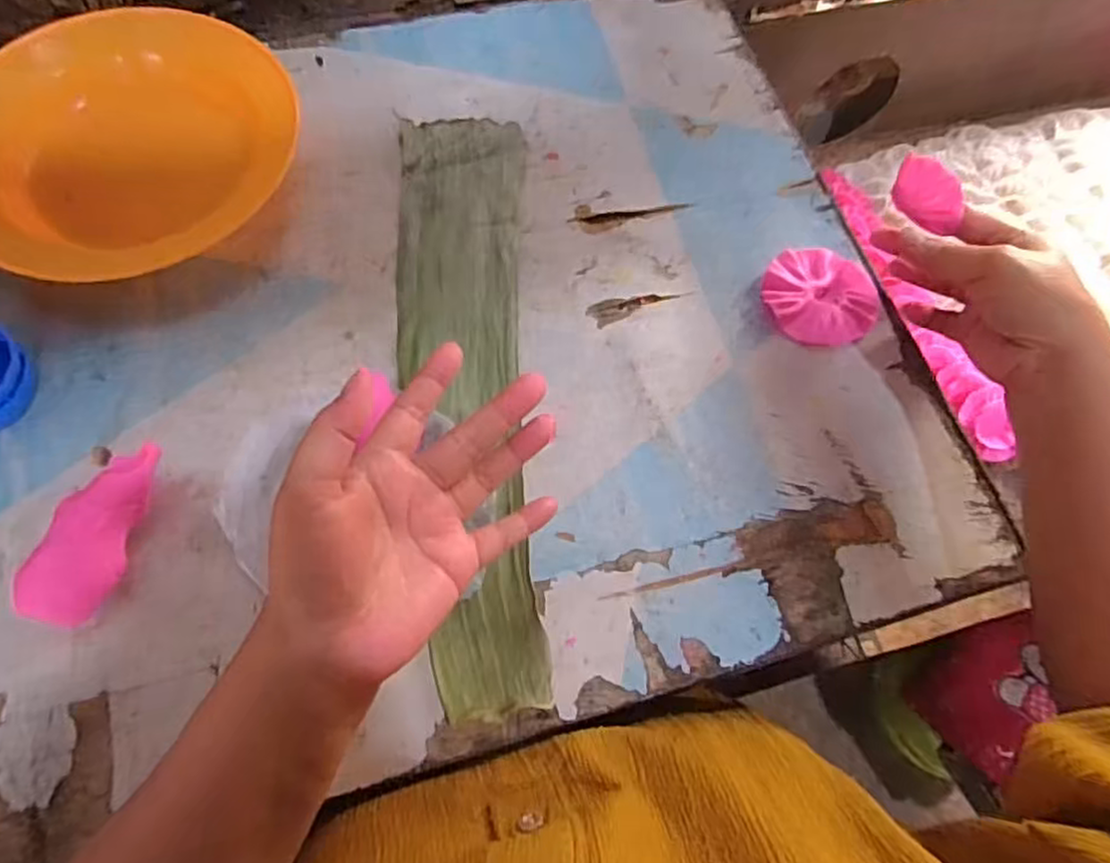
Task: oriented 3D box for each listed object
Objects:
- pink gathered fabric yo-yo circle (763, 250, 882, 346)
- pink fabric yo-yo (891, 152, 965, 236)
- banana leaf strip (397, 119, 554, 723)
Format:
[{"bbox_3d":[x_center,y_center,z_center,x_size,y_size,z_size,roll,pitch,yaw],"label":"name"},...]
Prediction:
[{"bbox_3d":[0.173,-0.088,0.464,0.072,0.010,0.072,38,70,13],"label":"pink gathered fabric yo-yo circle"},{"bbox_3d":[0.217,-0.138,0.410,0.004,0.035,0.043,-16,40,-42],"label":"pink fabric yo-yo"},{"bbox_3d":[-0.056,-0.040,0.429,0.082,0.012,0.395,-2,66,-4],"label":"banana leaf strip"}]

